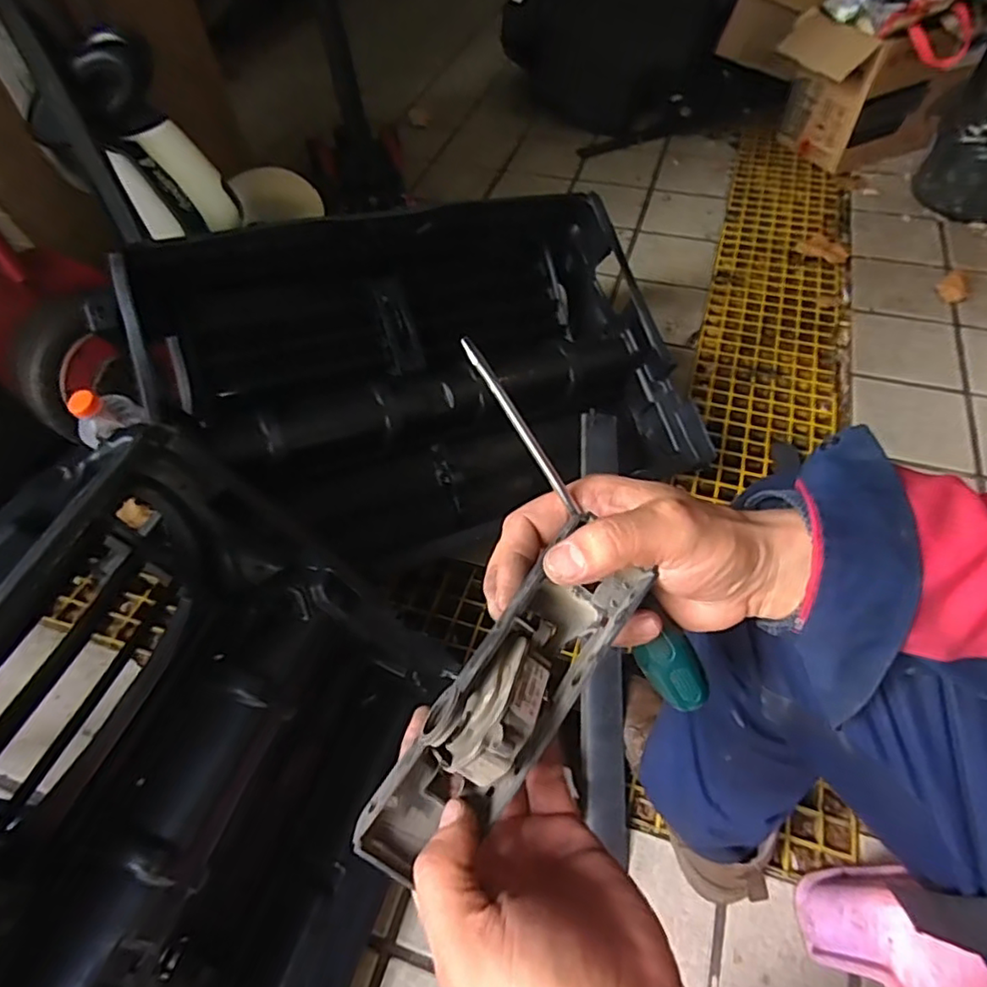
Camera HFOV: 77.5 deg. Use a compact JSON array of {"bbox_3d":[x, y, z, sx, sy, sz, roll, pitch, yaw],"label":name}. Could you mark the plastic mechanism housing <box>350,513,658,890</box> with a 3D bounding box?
[{"bbox_3d":[0.005,0.098,0.286,0.048,0.044,0.168,37,73,26],"label":"plastic mechanism housing"}]

